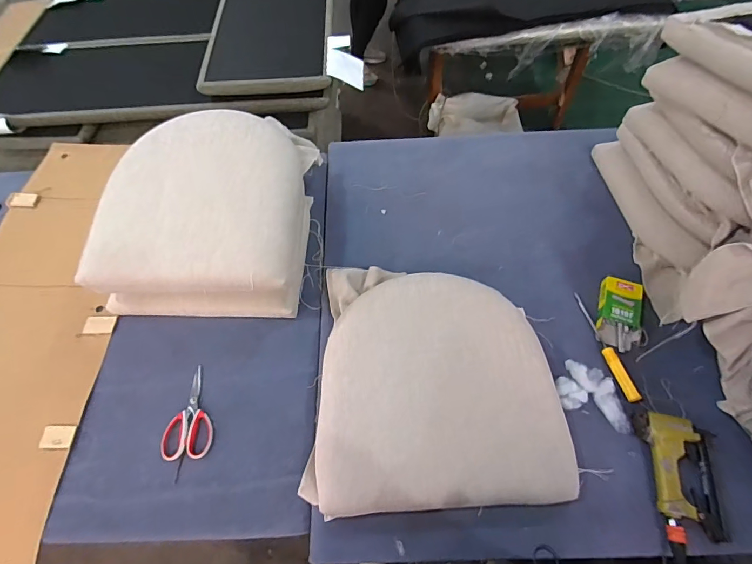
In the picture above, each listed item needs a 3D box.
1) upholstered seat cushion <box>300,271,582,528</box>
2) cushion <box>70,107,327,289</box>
[{"bbox_3d":[0.099,0.176,0.808,0.484,0.079,0.503,-5,59,1],"label":"upholstered seat cushion"},{"bbox_3d":[-0.389,-0.207,0.916,0.445,0.130,0.476,3,60,5],"label":"cushion"}]

